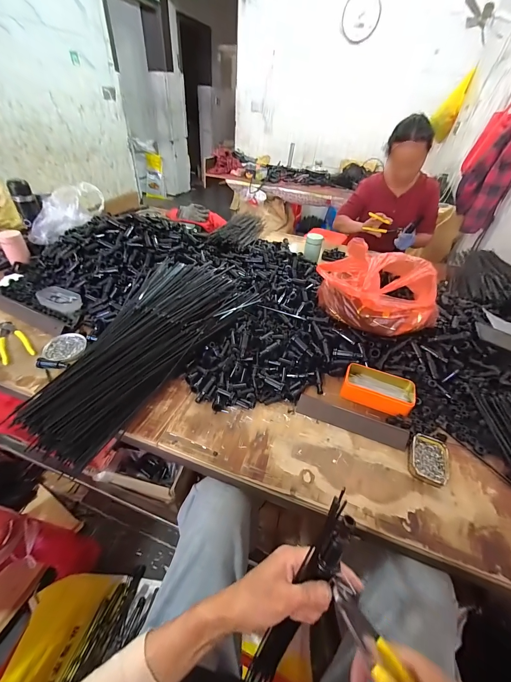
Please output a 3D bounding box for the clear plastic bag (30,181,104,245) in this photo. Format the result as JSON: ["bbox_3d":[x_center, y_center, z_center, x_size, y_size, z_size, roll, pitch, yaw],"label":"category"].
[{"bbox_3d":[-0.662,-0.437,0.949,0.289,0.116,0.074,-39,51,0],"label":"clear plastic bag"}]

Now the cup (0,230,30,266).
[{"bbox_3d":[-0.819,-0.316,0.930,0.067,0.095,0.053,-11,43,-19],"label":"cup"}]

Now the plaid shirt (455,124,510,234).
[{"bbox_3d":[1.104,-0.816,1.223,0.119,0.592,0.210,-18,46,-26],"label":"plaid shirt"}]

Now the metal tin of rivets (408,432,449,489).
[{"bbox_3d":[0.323,0.220,0.511,0.065,0.018,0.093,20,42,16],"label":"metal tin of rivets"}]

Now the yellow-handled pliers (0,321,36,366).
[{"bbox_3d":[-0.602,-0.005,0.678,0.061,0.016,0.169,-27,50,-33],"label":"yellow-handled pliers"}]

